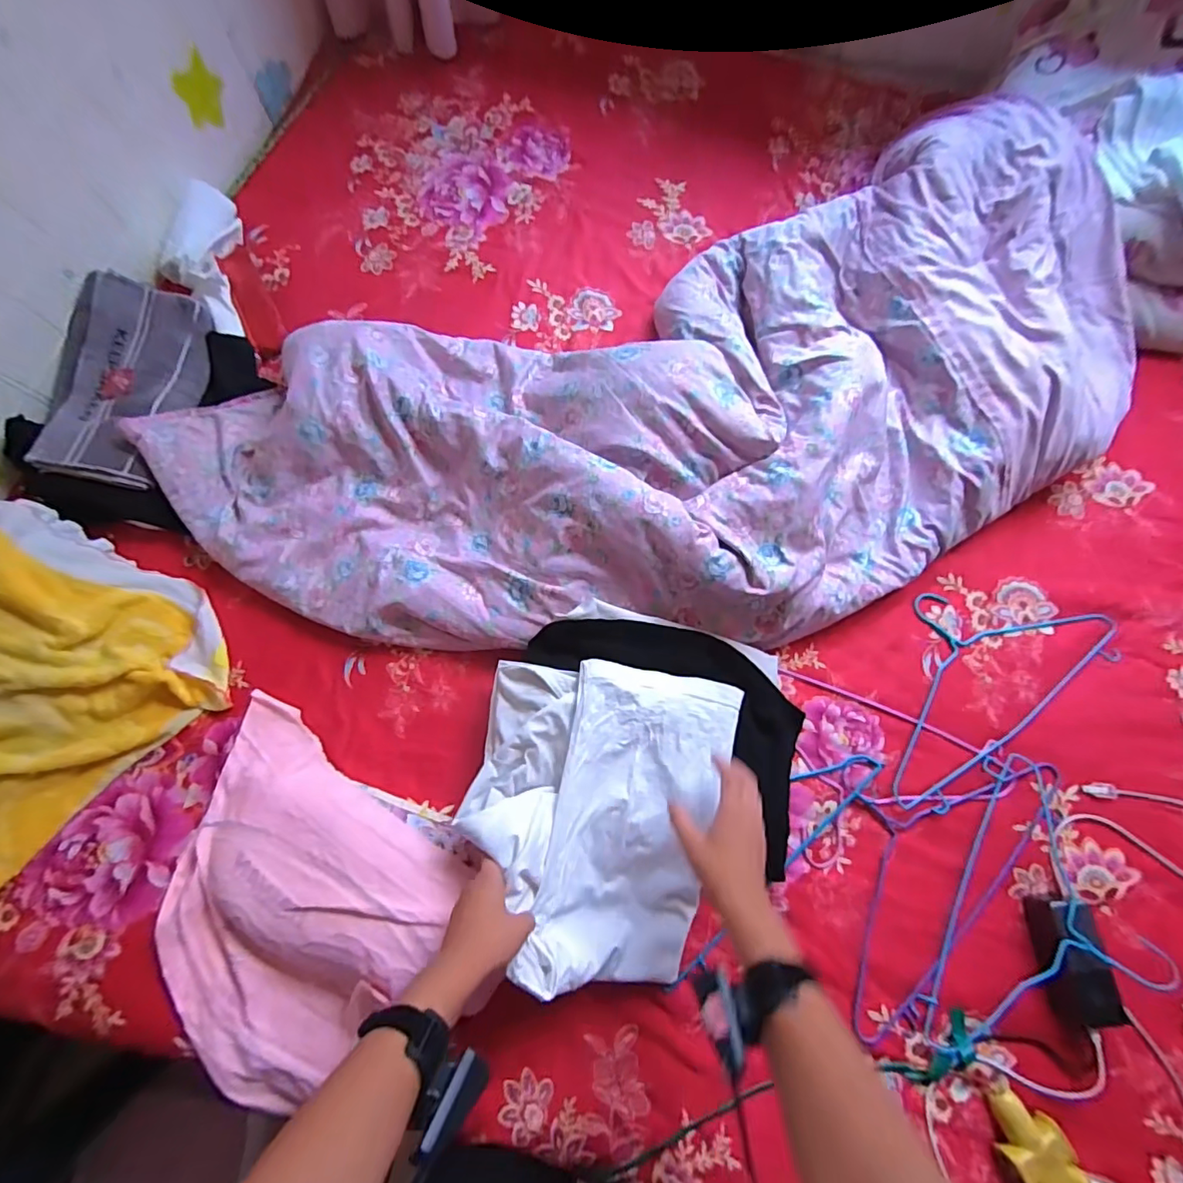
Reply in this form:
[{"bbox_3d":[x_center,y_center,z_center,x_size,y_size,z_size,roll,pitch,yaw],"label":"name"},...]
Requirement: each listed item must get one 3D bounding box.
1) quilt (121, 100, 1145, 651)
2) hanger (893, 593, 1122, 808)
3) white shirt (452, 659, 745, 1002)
[{"bbox_3d":[0.104,-0.318,0.807,1.421,0.135,0.789,1,75,-1],"label":"quilt"},{"bbox_3d":[0.552,0.110,0.787,0.427,0.024,0.223,-34,78,-8],"label":"hanger"},{"bbox_3d":[0.005,0.260,0.636,0.297,0.098,0.346,11,75,2],"label":"white shirt"}]

